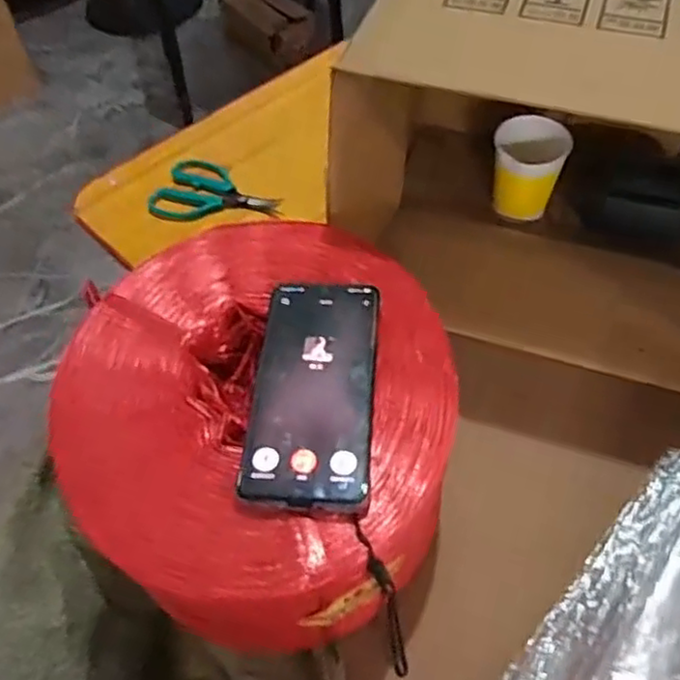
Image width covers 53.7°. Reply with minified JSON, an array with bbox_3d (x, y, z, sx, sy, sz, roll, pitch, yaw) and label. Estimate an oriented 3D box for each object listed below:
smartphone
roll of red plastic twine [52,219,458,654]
[{"bbox_3d":[-0.015,0.030,0.427,0.074,0.014,0.162,2,52,5],"label":"smartphone"},{"bbox_3d":[-0.053,0.055,0.479,0.259,0.115,0.295,-13,53,-6],"label":"roll of red plastic twine"}]

